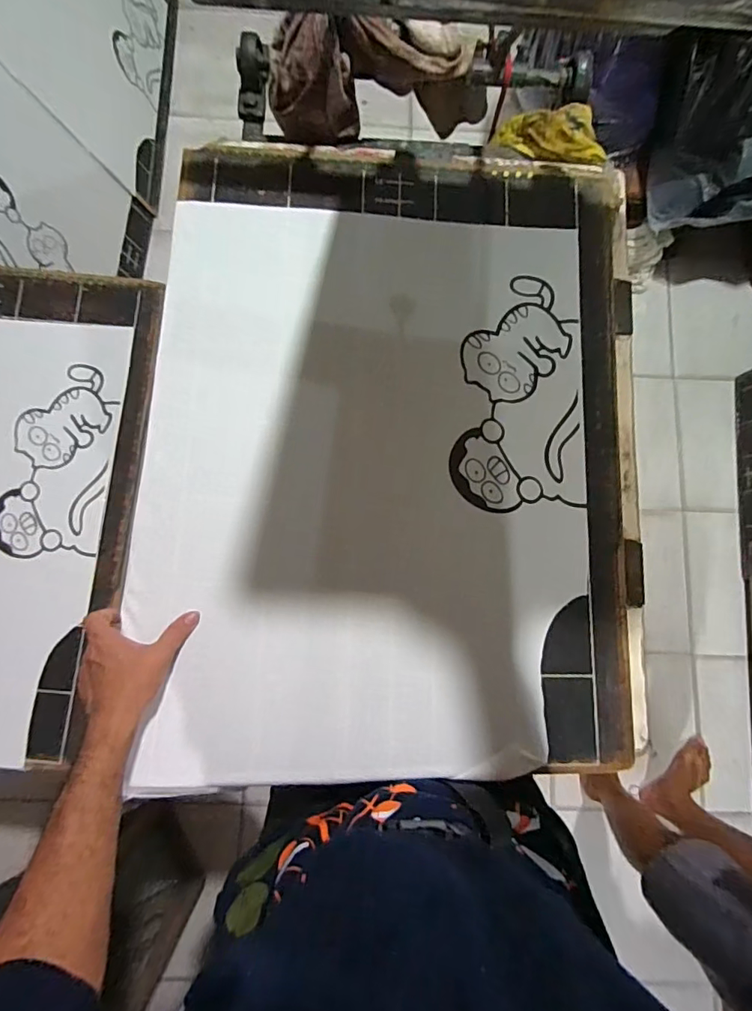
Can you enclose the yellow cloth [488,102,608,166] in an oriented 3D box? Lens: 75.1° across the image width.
[{"bbox_3d":[0.256,-0.549,0.716,0.175,0.047,0.088,24,81,19],"label":"yellow cloth"}]

